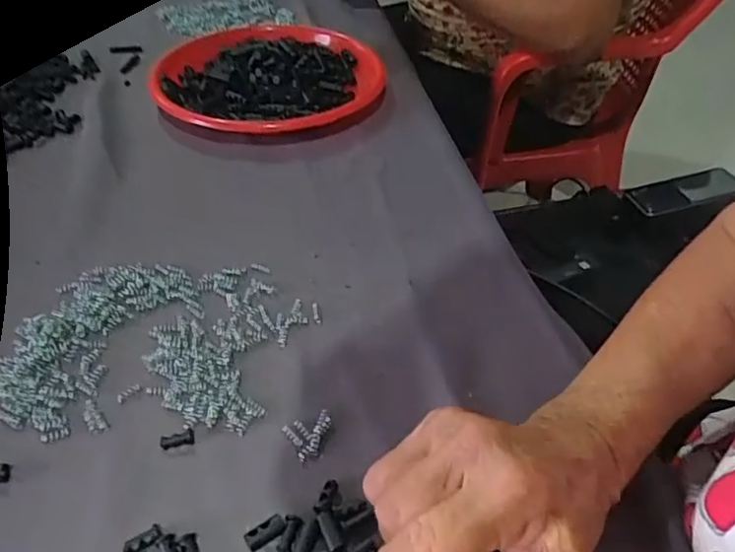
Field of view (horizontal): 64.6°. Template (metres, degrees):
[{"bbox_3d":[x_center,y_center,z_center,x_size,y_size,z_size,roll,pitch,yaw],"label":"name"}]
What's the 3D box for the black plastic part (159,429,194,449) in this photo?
[{"bbox_3d":[-0.100,0.085,0.305,0.017,0.004,0.008,-11,44,-13],"label":"black plastic part"}]

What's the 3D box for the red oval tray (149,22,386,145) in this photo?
[{"bbox_3d":[-0.098,-0.196,0.584,0.220,0.046,0.202,0,43,-2],"label":"red oval tray"}]

